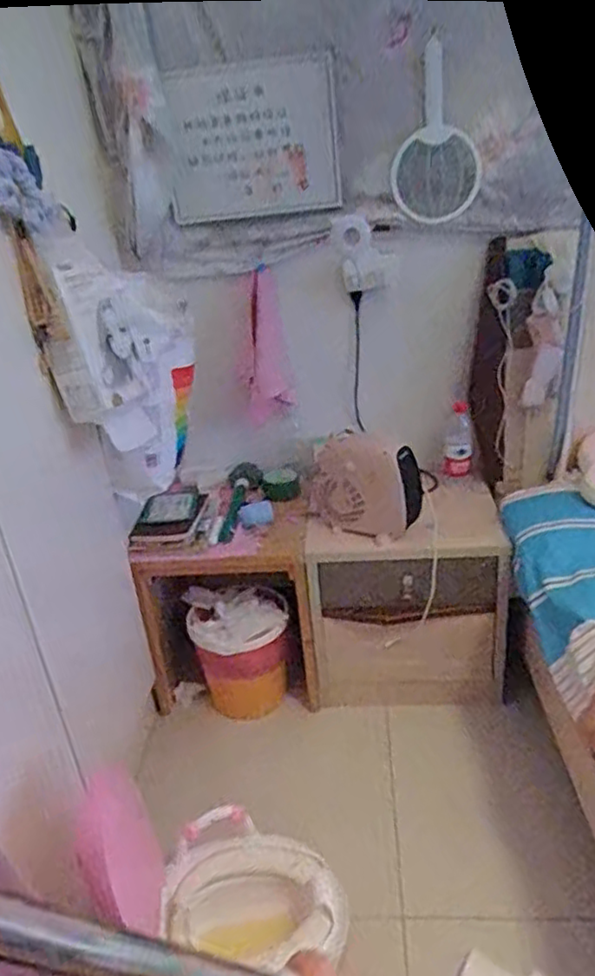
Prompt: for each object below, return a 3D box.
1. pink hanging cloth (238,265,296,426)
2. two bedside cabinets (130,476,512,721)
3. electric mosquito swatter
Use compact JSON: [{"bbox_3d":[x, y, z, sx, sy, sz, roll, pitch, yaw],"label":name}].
[{"bbox_3d":[-0.088,-0.354,1.693,0.132,0.371,0.033,-6,26,-2],"label":"pink hanging cloth"},{"bbox_3d":[0.062,0.282,1.688,0.876,0.484,0.314,-2,26,6],"label":"two bedside cabinets"},{"bbox_3d":[0.304,-0.765,1.436,0.188,0.330,0.028,-3,26,5],"label":"electric mosquito swatter"}]

